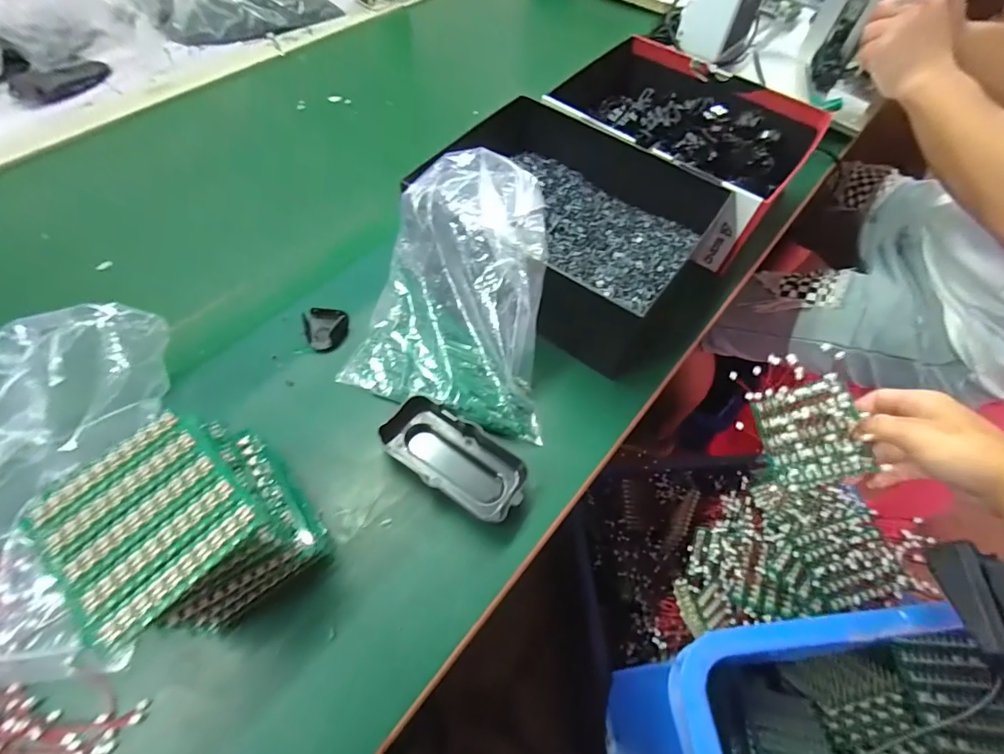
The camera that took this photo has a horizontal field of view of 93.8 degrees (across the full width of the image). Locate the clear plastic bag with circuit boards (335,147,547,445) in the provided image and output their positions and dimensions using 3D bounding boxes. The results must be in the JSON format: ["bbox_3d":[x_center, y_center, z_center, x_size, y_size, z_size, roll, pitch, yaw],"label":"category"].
[{"bbox_3d":[-0.022,-0.073,0.377,0.164,0.108,0.192,19,59,10],"label":"clear plastic bag with circuit boards"}]

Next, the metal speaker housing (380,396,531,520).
[{"bbox_3d":[-0.033,0.059,0.345,0.105,0.025,0.053,27,61,14],"label":"metal speaker housing"}]

